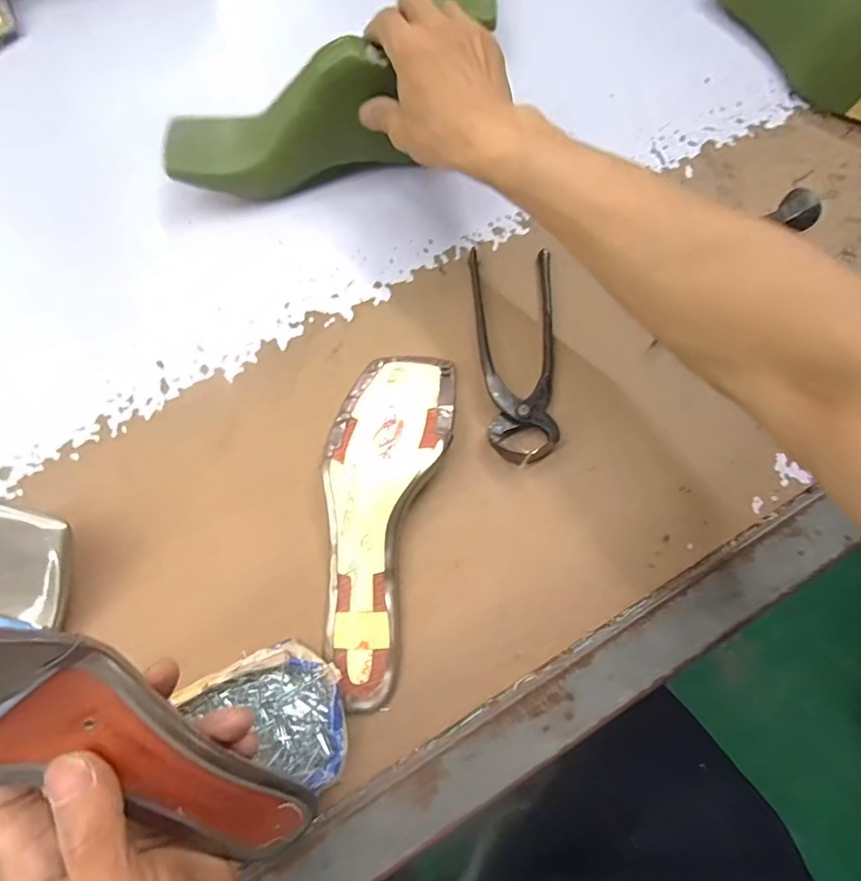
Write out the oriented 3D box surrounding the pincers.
[{"bbox_3d":[0.065,-0.065,0.362,0.060,0.021,0.164,-4,72,1],"label":"pincers"}]

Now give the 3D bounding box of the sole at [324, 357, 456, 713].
[{"bbox_3d":[-0.036,0.043,0.327,0.074,0.031,0.223,11,73,6],"label":"sole"}]

